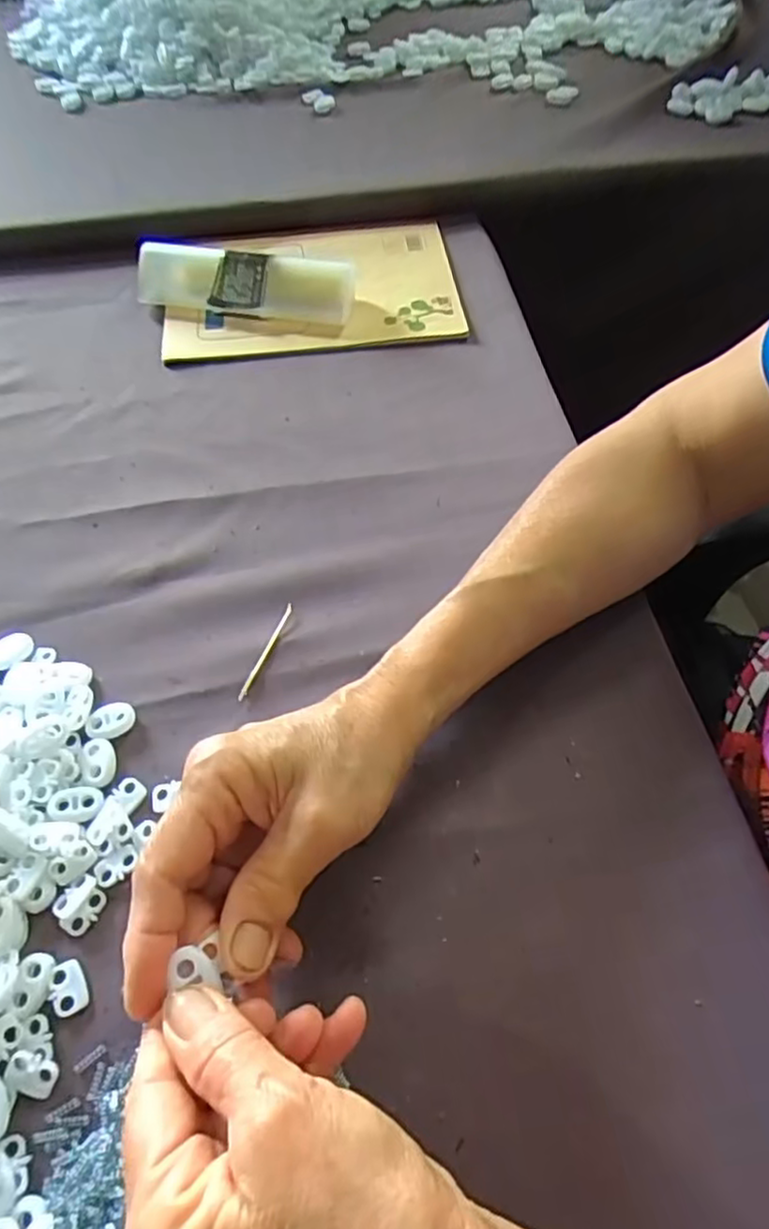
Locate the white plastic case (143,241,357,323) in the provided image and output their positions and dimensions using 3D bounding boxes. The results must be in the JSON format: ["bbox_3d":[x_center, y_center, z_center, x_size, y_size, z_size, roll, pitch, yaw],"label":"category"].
[{"bbox_3d":[-0.100,-0.233,0.474,0.153,0.032,0.039,8,58,6],"label":"white plastic case"}]

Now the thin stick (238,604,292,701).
[{"bbox_3d":[-0.058,0.017,0.335,0.004,0.004,0.055,20,60,13],"label":"thin stick"}]

